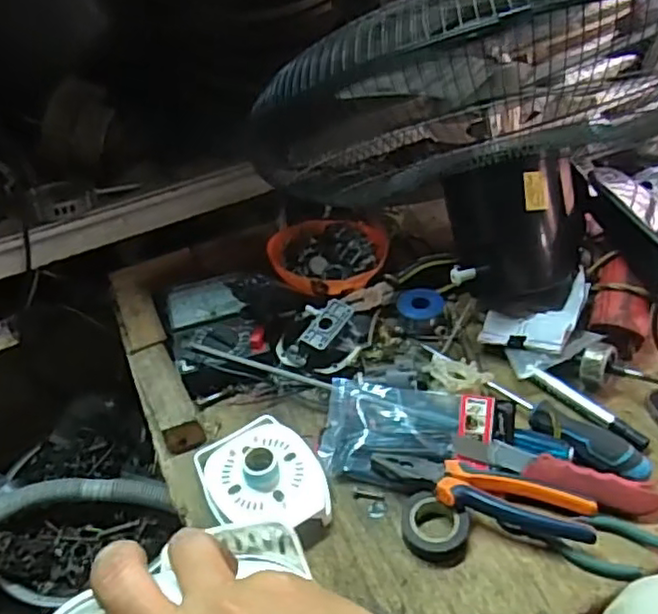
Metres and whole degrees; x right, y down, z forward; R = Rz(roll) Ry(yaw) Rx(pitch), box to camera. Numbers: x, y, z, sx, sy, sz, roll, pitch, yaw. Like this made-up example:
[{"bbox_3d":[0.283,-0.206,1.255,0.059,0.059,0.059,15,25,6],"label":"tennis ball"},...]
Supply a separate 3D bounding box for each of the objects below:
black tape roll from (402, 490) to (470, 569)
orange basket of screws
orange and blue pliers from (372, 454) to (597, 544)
[{"bbox_3d":[0.090,0.192,0.560,0.060,0.026,0.052,21,48,27],"label":"black tape roll"},{"bbox_3d":[-0.003,-0.074,0.815,0.146,0.043,0.157,-19,43,-14],"label":"orange basket of screws"},{"bbox_3d":[0.131,0.162,0.571,0.191,0.029,0.050,10,44,17],"label":"orange and blue pliers"}]

